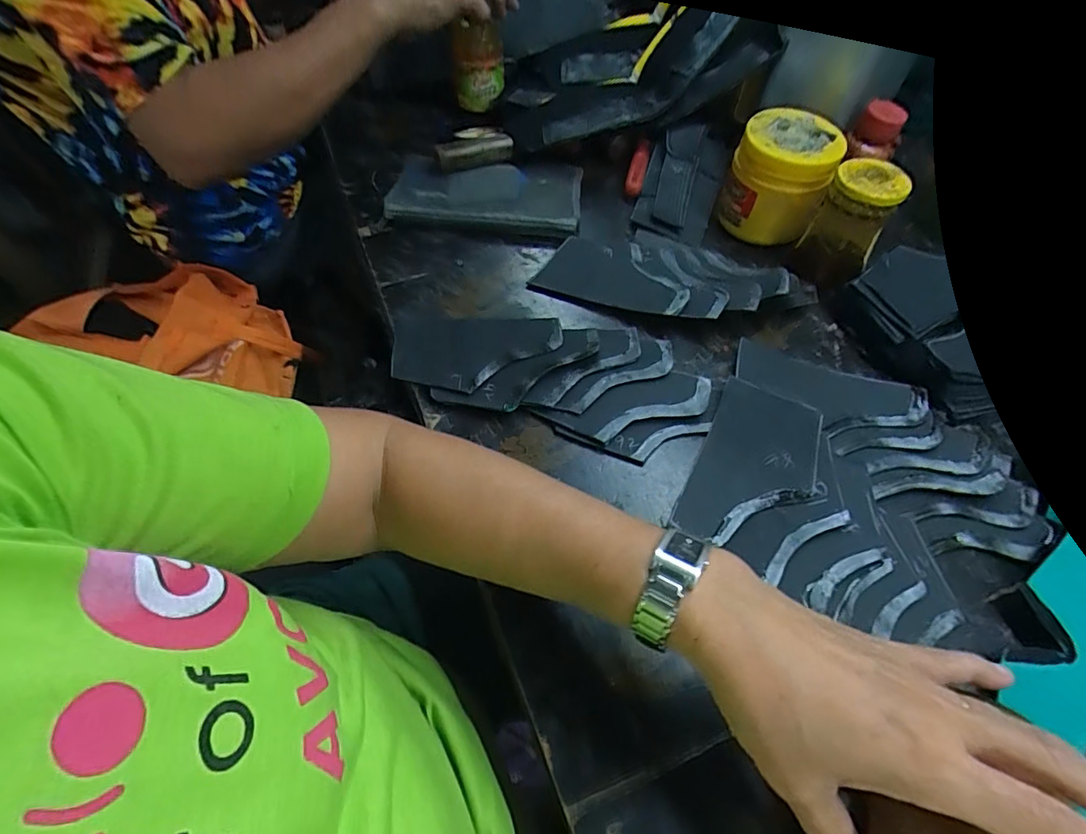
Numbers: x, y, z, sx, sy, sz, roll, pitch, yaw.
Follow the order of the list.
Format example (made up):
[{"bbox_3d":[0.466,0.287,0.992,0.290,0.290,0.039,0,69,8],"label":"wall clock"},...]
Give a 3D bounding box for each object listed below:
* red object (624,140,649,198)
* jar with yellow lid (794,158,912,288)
[{"bbox_3d":[0.108,-0.281,0.584,0.019,0.026,0.071,12,57,8],"label":"red object"},{"bbox_3d":[0.276,-0.174,0.470,0.060,0.098,0.055,24,59,15],"label":"jar with yellow lid"}]

